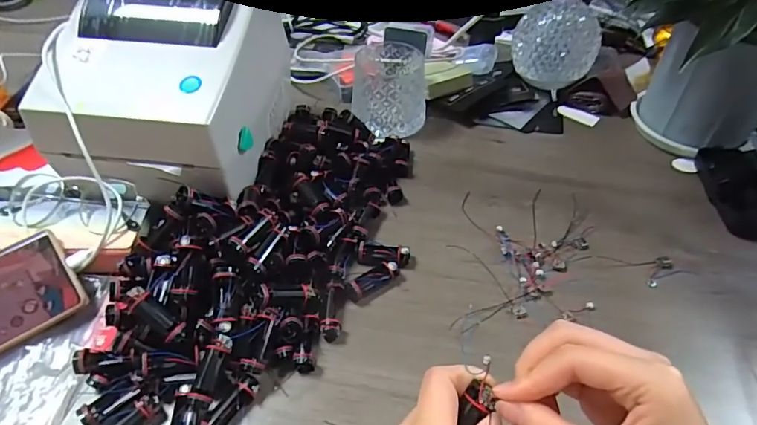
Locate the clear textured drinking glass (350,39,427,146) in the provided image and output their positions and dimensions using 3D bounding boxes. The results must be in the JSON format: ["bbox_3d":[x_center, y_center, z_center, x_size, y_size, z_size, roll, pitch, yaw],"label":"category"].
[{"bbox_3d":[0.013,-0.143,0.567,0.085,0.075,0.096,4,46,2],"label":"clear textured drinking glass"}]

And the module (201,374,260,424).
[{"bbox_3d":[-0.104,0.139,0.341,0.017,0.017,0.048,18,49,16],"label":"module"}]

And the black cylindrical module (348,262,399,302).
[{"bbox_3d":[-0.005,0.058,0.415,0.046,0.016,0.015,-25,52,-23],"label":"black cylindrical module"}]

